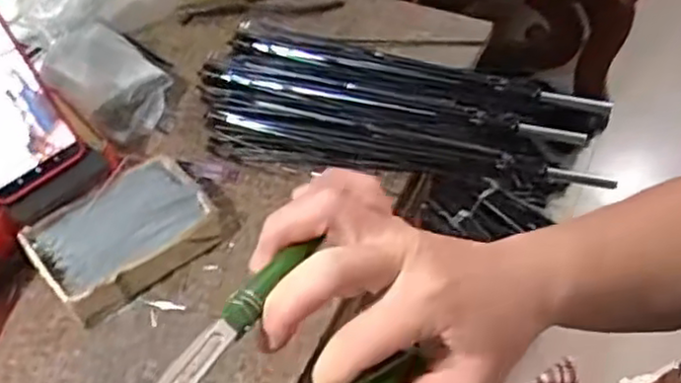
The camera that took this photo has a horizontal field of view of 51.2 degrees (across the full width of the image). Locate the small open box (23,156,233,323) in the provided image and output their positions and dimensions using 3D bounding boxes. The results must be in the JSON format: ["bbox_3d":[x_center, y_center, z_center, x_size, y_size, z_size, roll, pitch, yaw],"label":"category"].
[{"bbox_3d":[-0.164,0.030,0.550,0.133,0.034,0.095,-39,59,-23],"label":"small open box"}]

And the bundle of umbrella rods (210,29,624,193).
[{"bbox_3d":[0.057,-0.082,0.646,0.346,0.035,0.157,2,52,6],"label":"bundle of umbrella rods"}]

